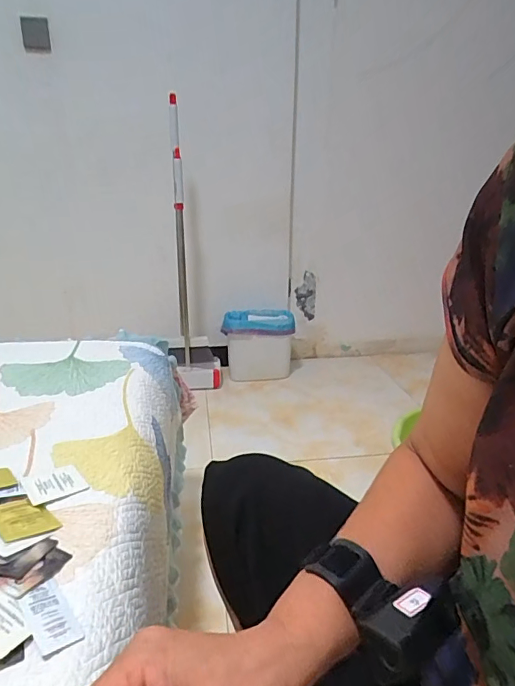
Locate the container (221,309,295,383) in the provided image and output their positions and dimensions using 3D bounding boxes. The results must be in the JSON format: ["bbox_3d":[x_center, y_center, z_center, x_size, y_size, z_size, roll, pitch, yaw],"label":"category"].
[{"bbox_3d":[0.009,0.017,1.883,0.290,0.277,0.122,-5,21,-18],"label":"container"}]

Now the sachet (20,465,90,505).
[{"bbox_3d":[-0.247,0.170,0.558,0.064,0.005,0.062,-14,25,-36],"label":"sachet"}]

